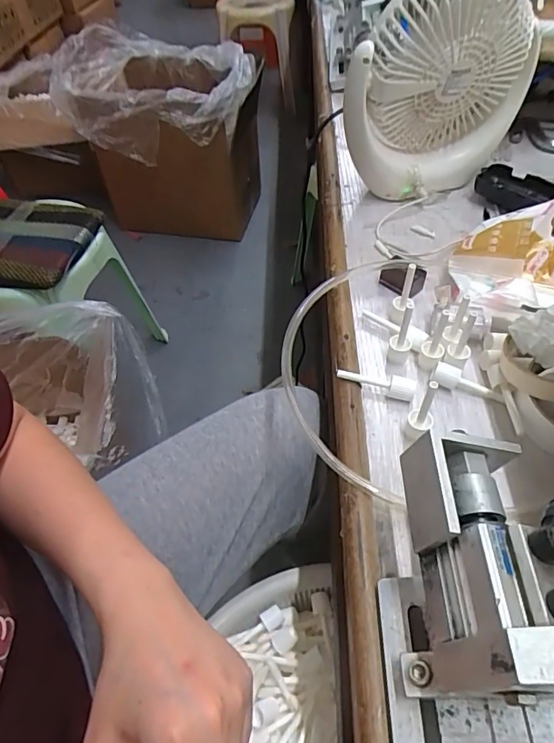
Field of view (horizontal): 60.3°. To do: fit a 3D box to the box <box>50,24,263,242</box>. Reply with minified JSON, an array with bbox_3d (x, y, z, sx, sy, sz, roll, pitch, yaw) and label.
[{"bbox_3d":[-0.349,-0.733,1.546,0.572,0.479,0.432,7,53,9],"label":"box"}]

